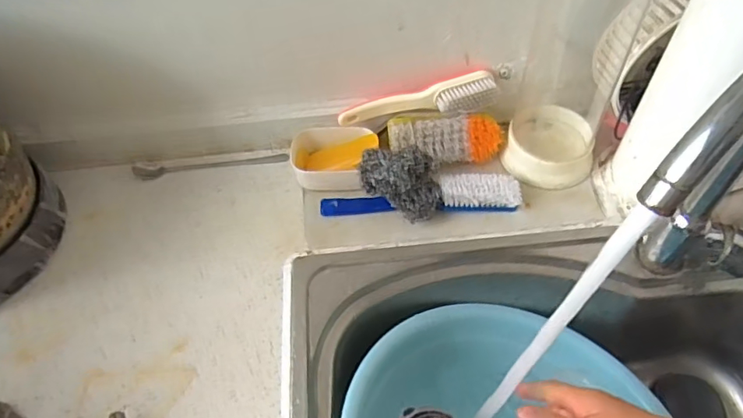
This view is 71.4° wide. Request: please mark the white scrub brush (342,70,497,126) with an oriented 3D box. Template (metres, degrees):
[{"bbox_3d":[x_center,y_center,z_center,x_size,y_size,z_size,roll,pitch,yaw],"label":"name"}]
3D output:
[{"bbox_3d":[0.058,-0.131,0.636,0.196,0.034,0.055,-9,54,-3],"label":"white scrub brush"}]

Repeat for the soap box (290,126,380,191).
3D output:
[{"bbox_3d":[-0.045,-0.058,0.637,0.106,0.040,0.080,0,54,2],"label":"soap box"}]

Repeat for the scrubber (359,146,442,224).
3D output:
[{"bbox_3d":[0.036,-0.033,0.597,0.091,0.064,0.055,31,61,22],"label":"scrubber"}]

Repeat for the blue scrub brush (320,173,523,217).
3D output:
[{"bbox_3d":[0.056,-0.016,0.609,0.231,0.028,0.038,-2,54,1],"label":"blue scrub brush"}]

